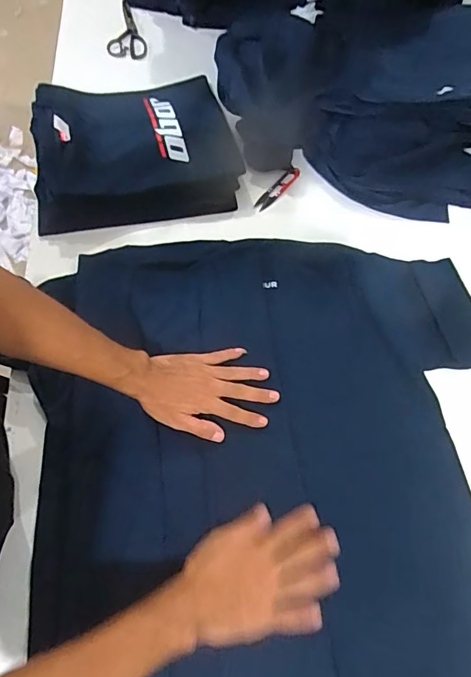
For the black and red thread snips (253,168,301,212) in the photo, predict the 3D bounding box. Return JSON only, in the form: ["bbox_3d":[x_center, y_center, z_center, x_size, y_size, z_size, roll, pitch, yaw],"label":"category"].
[{"bbox_3d":[0.073,-0.270,0.799,0.026,0.015,0.118,37,68,17],"label":"black and red thread snips"}]

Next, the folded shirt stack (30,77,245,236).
[{"bbox_3d":[-0.182,-0.352,0.800,0.357,0.056,0.320,-11,63,-6],"label":"folded shirt stack"}]

